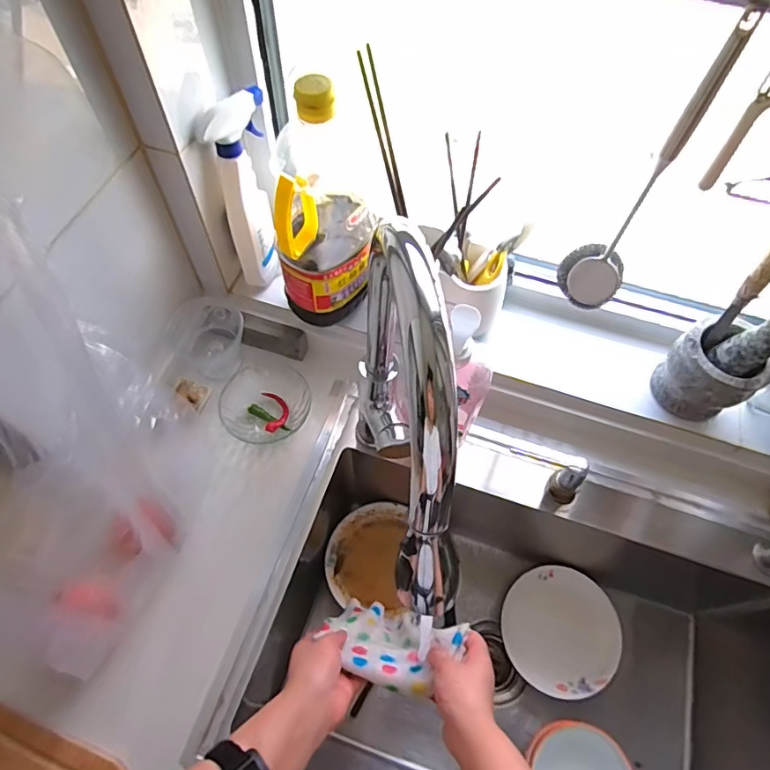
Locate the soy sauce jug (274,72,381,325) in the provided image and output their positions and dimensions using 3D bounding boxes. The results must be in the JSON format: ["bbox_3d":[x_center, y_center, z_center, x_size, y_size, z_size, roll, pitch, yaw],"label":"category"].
[{"bbox_3d":[-0.070,-0.190,0.586,0.103,0.294,0.101,13,62,5],"label":"soy sauce jug"}]

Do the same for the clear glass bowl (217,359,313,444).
[{"bbox_3d":[-0.161,0.029,0.693,0.116,0.044,0.123,1,62,-2],"label":"clear glass bowl"}]

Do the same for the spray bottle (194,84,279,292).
[{"bbox_3d":[-0.172,-0.238,0.642,0.071,0.232,0.085,-9,63,-7],"label":"spray bottle"}]

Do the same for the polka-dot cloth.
[{"bbox_3d":[0.005,0.297,0.584,0.142,0.124,0.087,21,63,9],"label":"polka-dot cloth"}]

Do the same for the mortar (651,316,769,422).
[{"bbox_3d":[0.399,-0.011,0.632,0.084,0.104,0.101,-32,68,-17],"label":"mortar"}]

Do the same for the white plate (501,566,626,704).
[{"bbox_3d":[0.262,0.364,0.754,0.166,0.028,0.165,1,62,-2],"label":"white plate"}]

